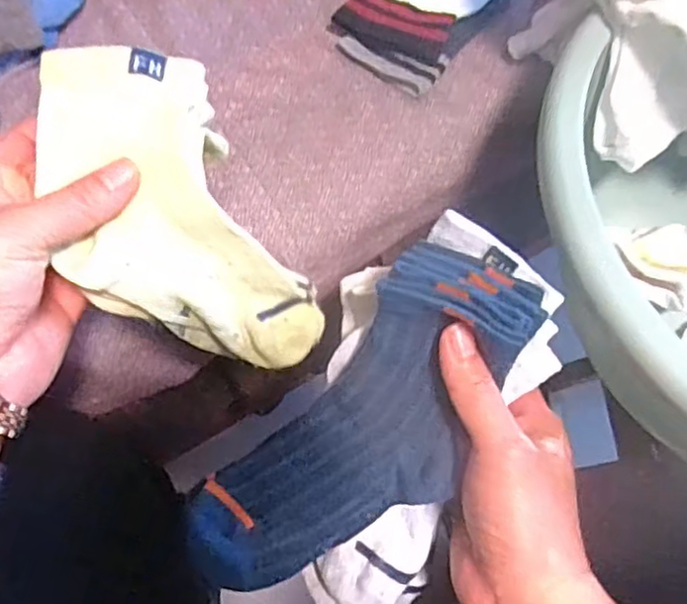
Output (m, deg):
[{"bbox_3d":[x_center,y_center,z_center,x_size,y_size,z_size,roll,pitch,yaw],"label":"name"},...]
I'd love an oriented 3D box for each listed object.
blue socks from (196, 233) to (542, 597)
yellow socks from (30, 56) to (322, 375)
[{"bbox_3d":[0.012,0.062,0.321,0.082,0.037,0.194,44,97,20],"label":"blue socks"},{"bbox_3d":[-0.080,-0.036,0.317,0.093,0.038,0.173,-35,107,-12],"label":"yellow socks"}]

